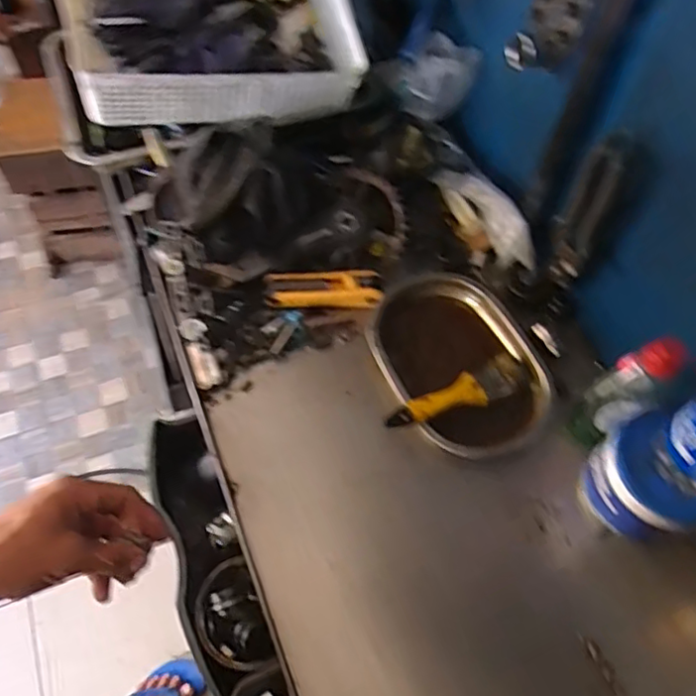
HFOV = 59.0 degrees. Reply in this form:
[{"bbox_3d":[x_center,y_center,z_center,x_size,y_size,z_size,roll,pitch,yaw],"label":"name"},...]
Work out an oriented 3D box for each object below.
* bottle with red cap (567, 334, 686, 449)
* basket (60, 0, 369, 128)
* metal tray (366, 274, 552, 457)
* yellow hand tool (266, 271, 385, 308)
[{"bbox_3d":[0.252,0.045,0.574,0.036,0.159,0.046,-38,66,-24],"label":"bottle with red cap"},{"bbox_3d":[-0.161,-0.400,0.759,0.336,0.121,0.264,-8,58,-8],"label":"basket"},{"bbox_3d":[0.119,0.012,0.663,0.166,0.031,0.217,-17,59,-13],"label":"metal tray"},{"bbox_3d":[-0.026,-0.067,0.705,0.128,0.021,0.043,-2,57,-4],"label":"yellow hand tool"}]

